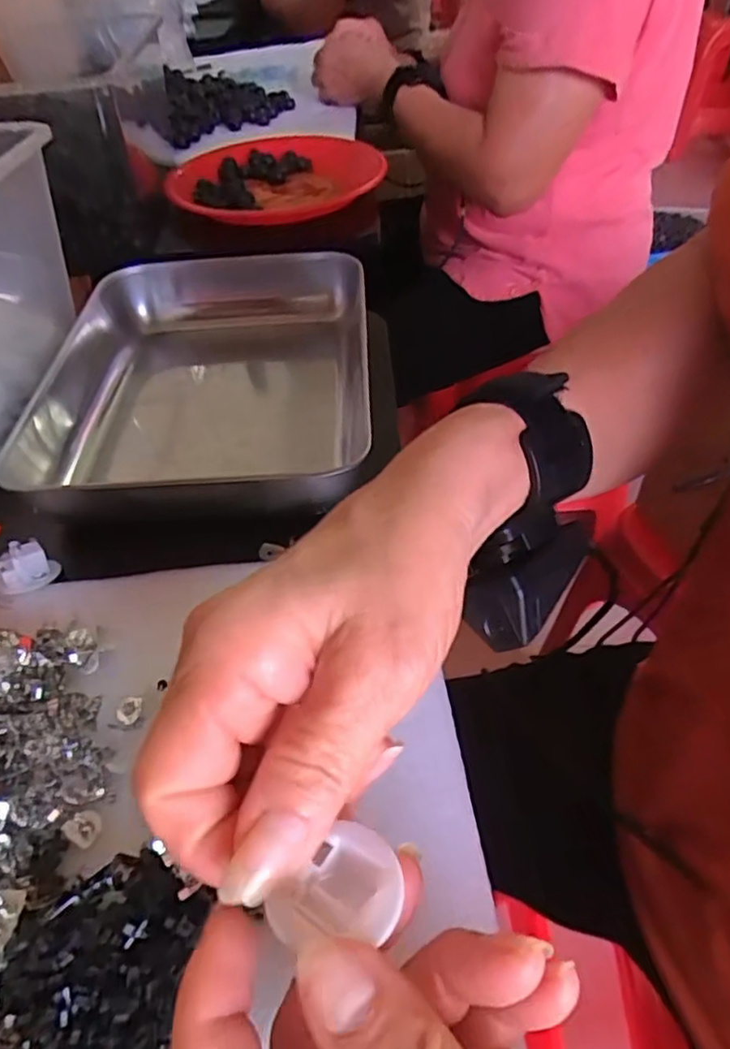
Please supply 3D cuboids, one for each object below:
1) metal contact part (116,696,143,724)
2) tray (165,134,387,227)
[{"bbox_3d":[-0.100,0.078,0.269,0.009,0.004,0.012,1,47,5],"label":"metal contact part"},{"bbox_3d":[-0.097,-0.372,0.683,0.214,0.040,0.214,-2,47,2],"label":"tray"}]

